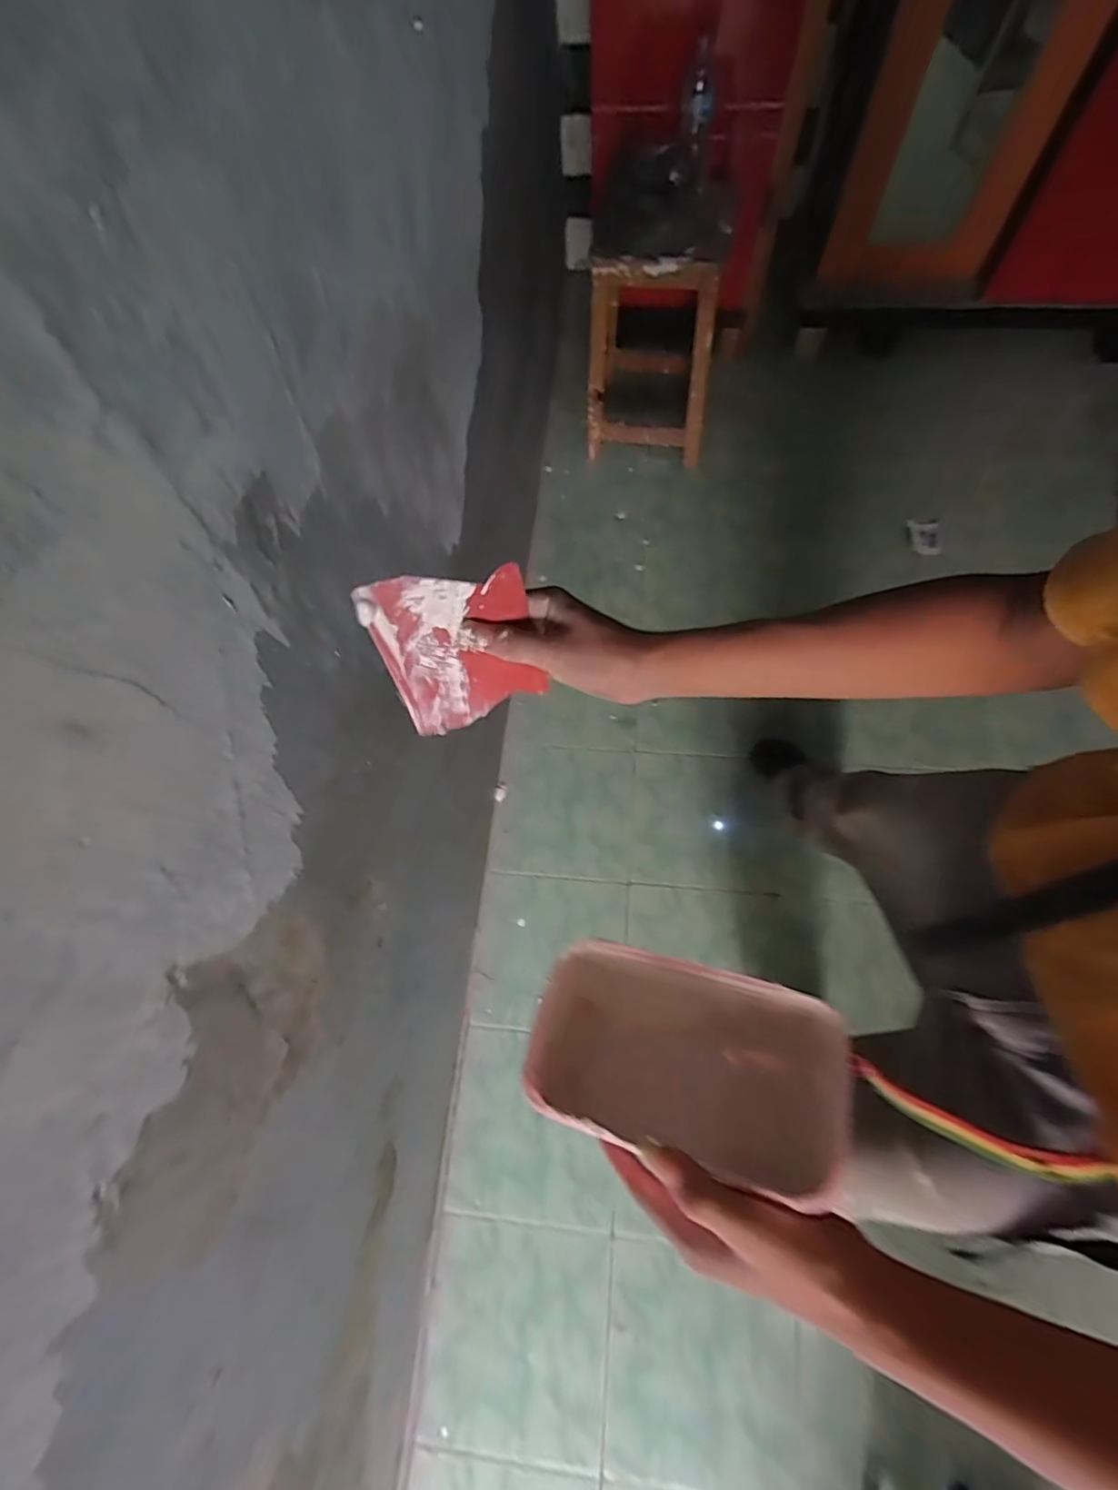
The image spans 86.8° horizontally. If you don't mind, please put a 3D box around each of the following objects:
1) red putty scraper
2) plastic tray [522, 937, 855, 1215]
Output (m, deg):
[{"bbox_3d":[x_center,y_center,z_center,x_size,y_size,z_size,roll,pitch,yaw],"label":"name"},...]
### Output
[{"bbox_3d":[-0.070,-0.069,0.423,0.107,0.124,0.005,-16,42,2],"label":"red putty scraper"},{"bbox_3d":[0.084,0.204,0.383,0.197,0.080,0.111,8,48,14],"label":"plastic tray"}]

